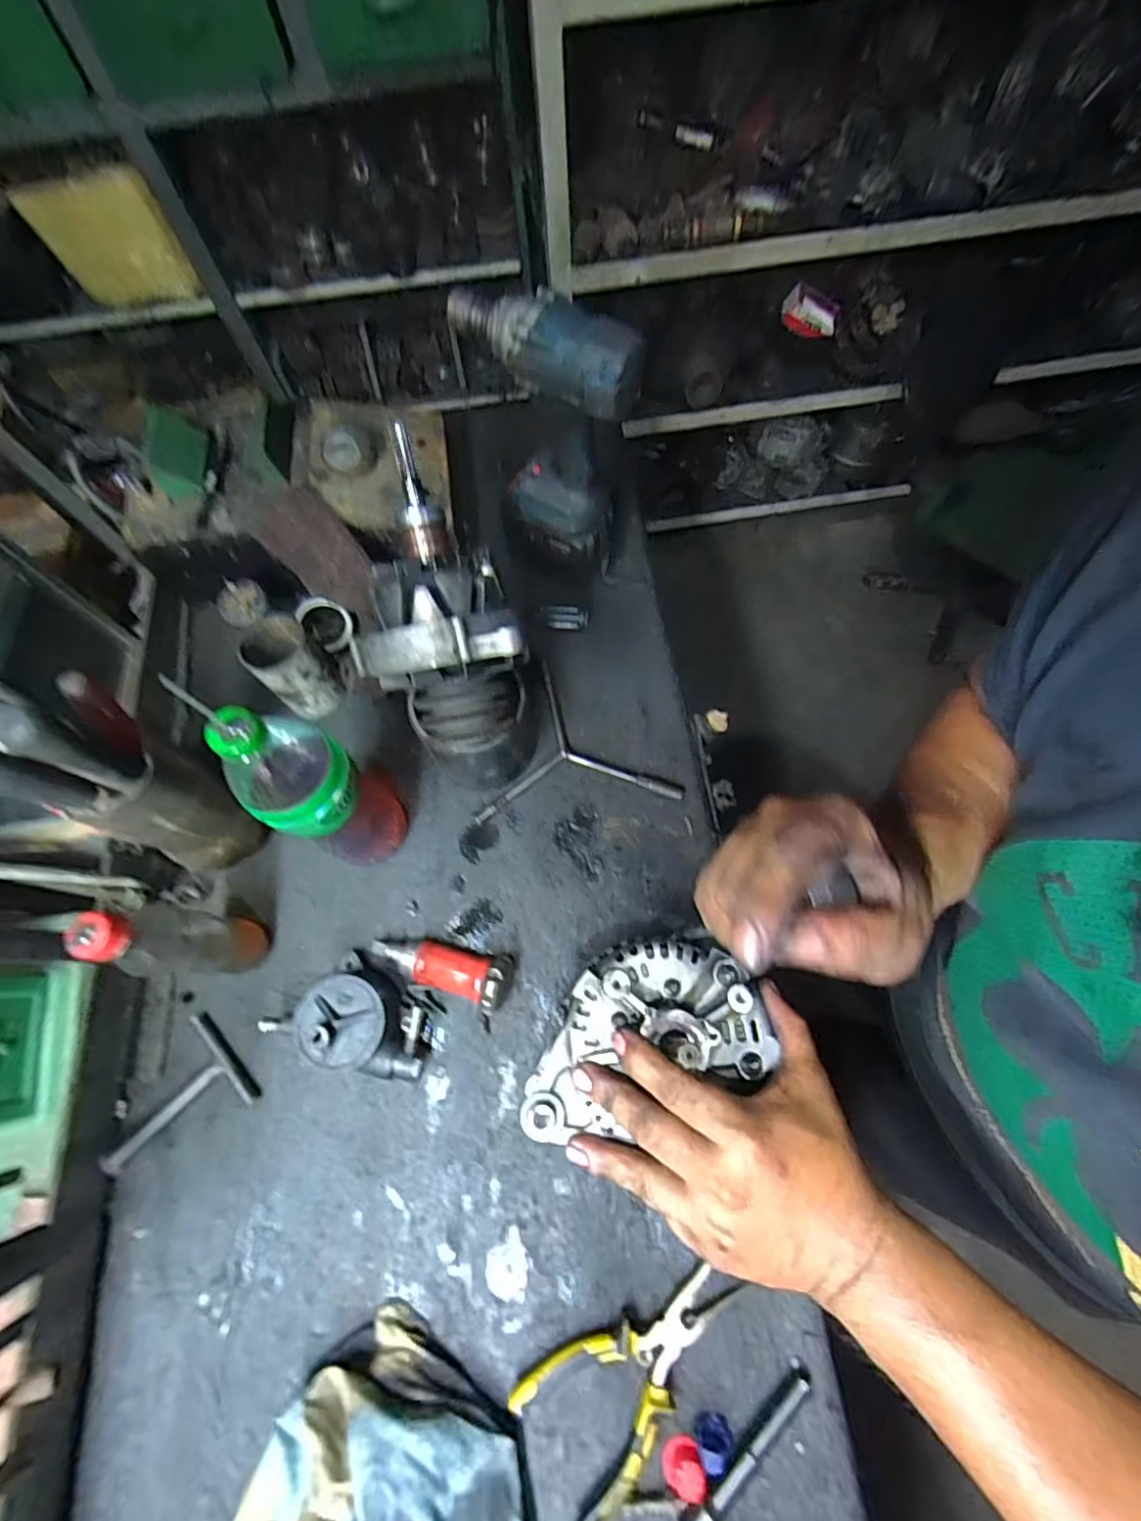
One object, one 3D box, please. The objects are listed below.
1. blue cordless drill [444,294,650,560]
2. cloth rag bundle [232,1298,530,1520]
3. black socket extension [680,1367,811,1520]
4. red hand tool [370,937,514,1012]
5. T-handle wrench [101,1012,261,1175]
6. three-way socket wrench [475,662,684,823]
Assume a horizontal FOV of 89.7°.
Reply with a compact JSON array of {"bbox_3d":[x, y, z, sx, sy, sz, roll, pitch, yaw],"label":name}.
[{"bbox_3d":[-0.014,-0.313,0.549,0.165,0.222,0.073,41,75,16],"label":"blue cordless drill"},{"bbox_3d":[-0.131,0.544,0.395,0.202,0.067,0.188,34,73,13],"label":"cloth rag bundle"},{"bbox_3d":[0.132,0.513,0.423,0.131,0.018,0.020,-40,74,-13],"label":"black socket extension"},{"bbox_3d":[-0.122,0.191,0.534,0.132,0.051,0.044,13,70,6],"label":"red hand tool"},{"bbox_3d":[-0.357,0.309,0.514,0.127,0.018,0.094,-43,74,-14],"label":"T-handle wrench"},{"bbox_3d":[0.002,-0.028,0.631,0.213,0.013,0.170,-6,69,-1],"label":"three-way socket wrench"}]

